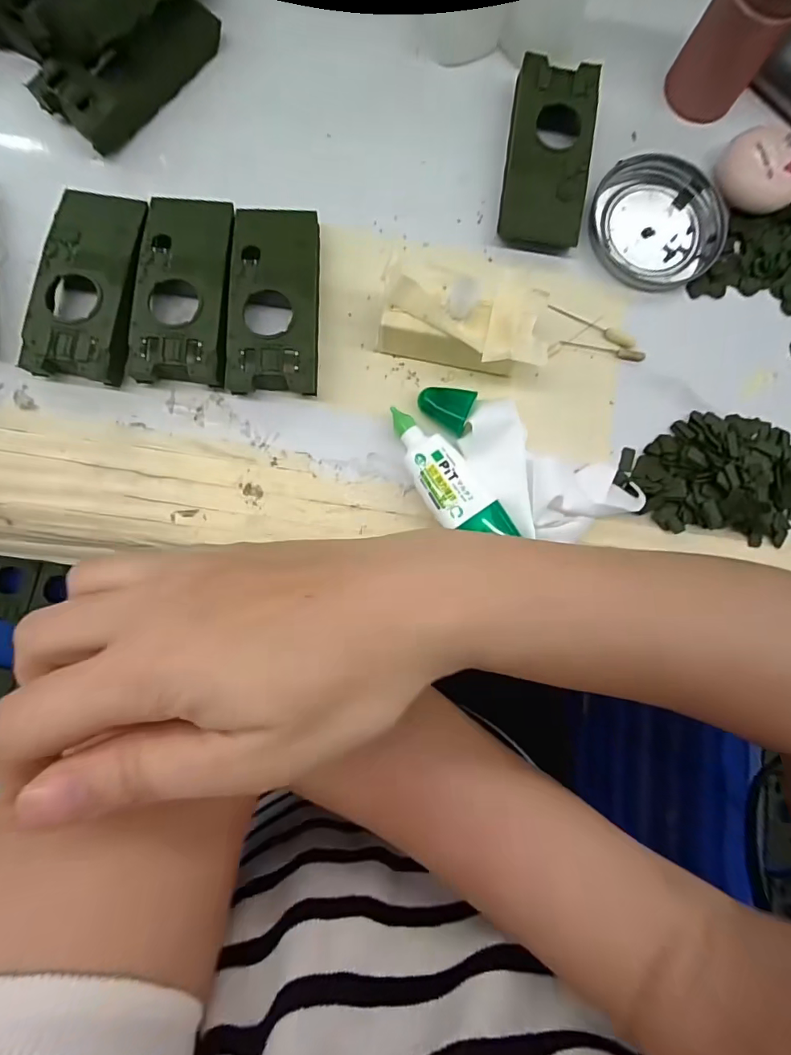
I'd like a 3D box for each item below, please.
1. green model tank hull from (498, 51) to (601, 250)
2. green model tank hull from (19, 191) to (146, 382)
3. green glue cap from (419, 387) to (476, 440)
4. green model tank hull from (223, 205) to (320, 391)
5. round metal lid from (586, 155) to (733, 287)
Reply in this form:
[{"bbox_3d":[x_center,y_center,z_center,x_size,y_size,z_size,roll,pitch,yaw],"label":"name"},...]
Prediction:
[{"bbox_3d":[0.089,-0.216,0.264,0.046,0.023,0.100,7,86,-2],"label":"green model tank hull"},{"bbox_3d":[-0.163,-0.131,0.248,0.051,0.020,0.106,5,86,-2],"label":"green model tank hull"},{"bbox_3d":[0.027,-0.066,0.251,0.029,0.019,0.024,14,85,-1],"label":"green glue cap"},{"bbox_3d":[-0.066,-0.124,0.251,0.046,0.020,0.104,1,86,-2],"label":"green model tank hull"},{"bbox_3d":[0.157,-0.184,0.273,0.080,0.009,0.076,0,86,-2],"label":"round metal lid"}]

